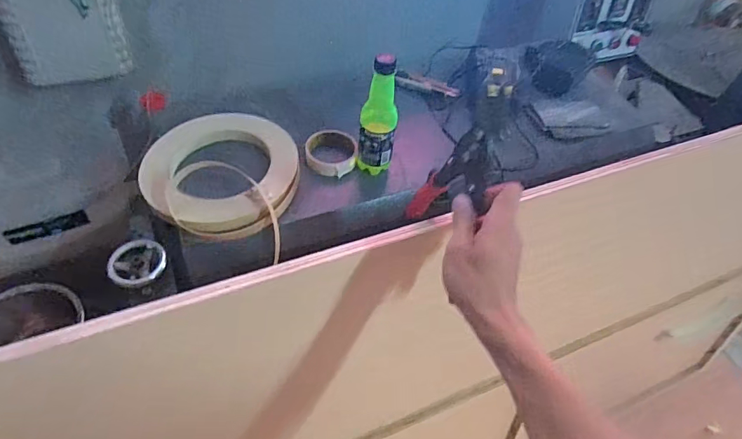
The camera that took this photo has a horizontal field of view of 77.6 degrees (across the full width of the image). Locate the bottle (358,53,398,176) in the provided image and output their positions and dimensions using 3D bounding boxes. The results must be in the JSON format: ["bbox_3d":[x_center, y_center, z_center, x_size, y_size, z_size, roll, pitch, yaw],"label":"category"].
[{"bbox_3d":[0.012,-0.149,0.698,0.053,0.188,0.050,10,51,3],"label":"bottle"}]

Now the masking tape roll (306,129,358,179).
[{"bbox_3d":[-0.064,-0.110,0.764,0.083,0.031,0.100,2,52,-4],"label":"masking tape roll"}]

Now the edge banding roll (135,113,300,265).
[{"bbox_3d":[-0.223,-0.081,0.697,0.222,0.051,0.226,2,51,-3],"label":"edge banding roll"}]

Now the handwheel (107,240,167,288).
[{"bbox_3d":[-0.309,0.055,0.610,0.070,0.021,0.061,-28,59,-24],"label":"handwheel"}]

